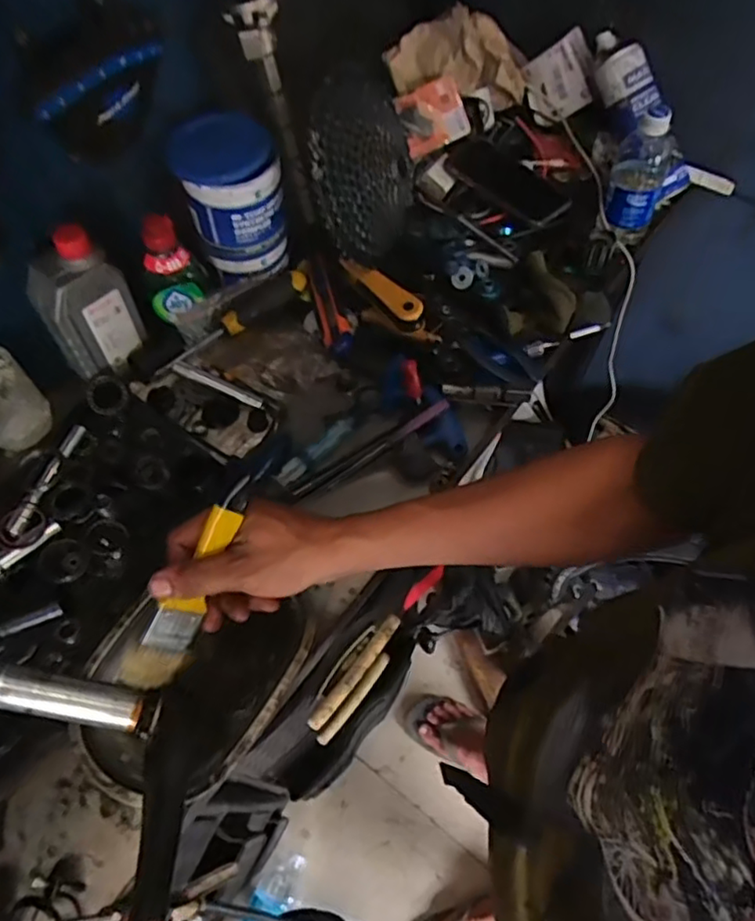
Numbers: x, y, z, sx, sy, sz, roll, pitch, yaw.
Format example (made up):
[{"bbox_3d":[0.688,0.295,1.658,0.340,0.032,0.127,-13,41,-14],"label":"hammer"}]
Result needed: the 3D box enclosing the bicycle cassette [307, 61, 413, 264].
[{"bbox_3d":[-0.005,-0.309,0.651,0.043,0.176,0.172,11,51,46],"label":"bicycle cassette"}]

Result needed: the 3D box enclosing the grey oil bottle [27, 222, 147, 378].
[{"bbox_3d":[-0.288,-0.152,0.620,0.087,0.147,0.049,-29,65,-15],"label":"grey oil bottle"}]

